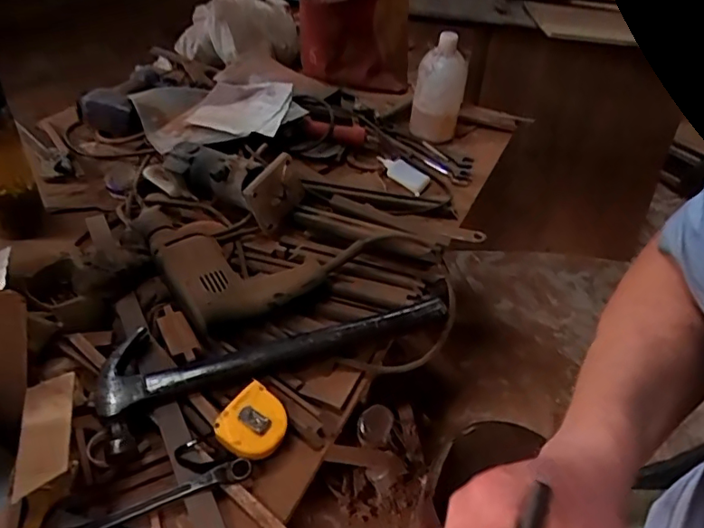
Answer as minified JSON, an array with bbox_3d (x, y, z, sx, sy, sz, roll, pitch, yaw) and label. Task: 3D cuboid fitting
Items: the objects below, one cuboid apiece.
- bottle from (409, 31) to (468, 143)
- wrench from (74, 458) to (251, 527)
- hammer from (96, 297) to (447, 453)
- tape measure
[{"bbox_3d":[0.180,-0.351,1.077,0.106,0.195,0.100,11,42,5],"label":"bottle"},{"bbox_3d":[-0.194,0.224,0.507,0.196,0.012,0.025,-15,46,-22],"label":"wrench"},{"bbox_3d":[-0.086,0.087,0.641,0.409,0.032,0.120,-18,47,-25],"label":"hammer"},{"bbox_3d":[-0.101,0.167,0.560,0.062,0.031,0.066,28,46,22],"label":"tape measure"}]

